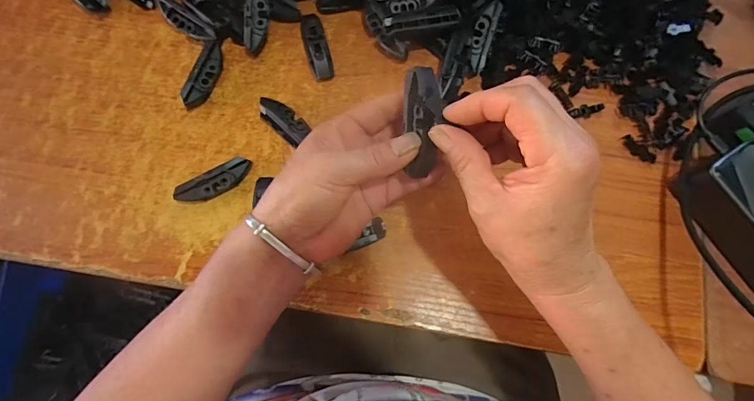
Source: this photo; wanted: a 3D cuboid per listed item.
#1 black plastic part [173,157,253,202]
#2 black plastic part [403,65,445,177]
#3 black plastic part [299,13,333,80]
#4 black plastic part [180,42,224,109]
[{"bbox_3d":[-0.145,-0.015,0.363,0.069,0.025,0.019,-30,79,-7],"label":"black plastic part"},{"bbox_3d":[0.030,-0.053,0.261,0.021,0.026,0.070,-1,85,-1],"label":"black plastic part"},{"bbox_3d":[-0.061,-0.157,0.400,0.023,0.018,0.076,-15,77,-4],"label":"black plastic part"},{"bbox_3d":[-0.164,-0.121,0.388,0.020,0.023,0.069,14,77,3],"label":"black plastic part"}]

